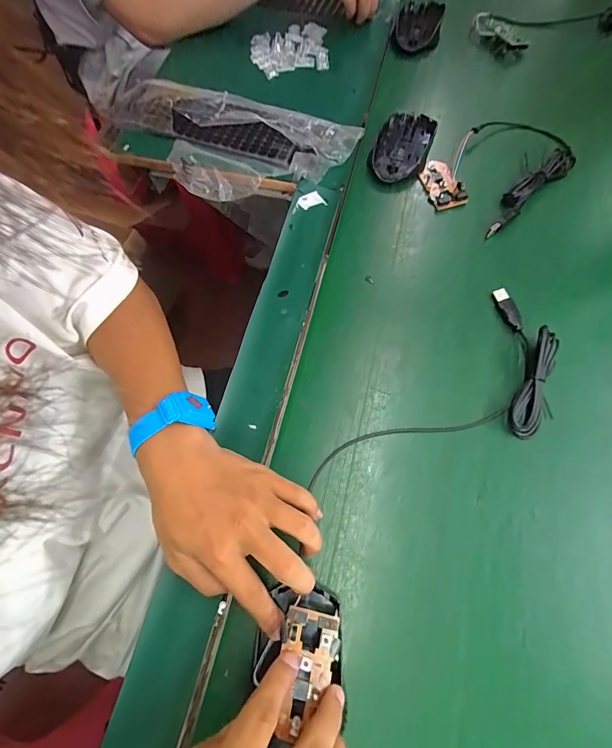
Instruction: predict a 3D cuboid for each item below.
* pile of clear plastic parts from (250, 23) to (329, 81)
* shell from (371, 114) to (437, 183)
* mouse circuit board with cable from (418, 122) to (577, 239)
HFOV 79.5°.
[{"bbox_3d":[-0.020,-0.453,0.508,0.110,0.017,0.096,-15,69,-3],"label":"pile of clear plastic parts"},{"bbox_3d":[0.114,-0.273,0.435,0.057,0.014,0.105,23,72,11],"label":"shell"},{"bbox_3d":[0.221,-0.239,0.415,0.178,0.018,0.112,-40,72,-12],"label":"mouse circuit board with cable"}]

